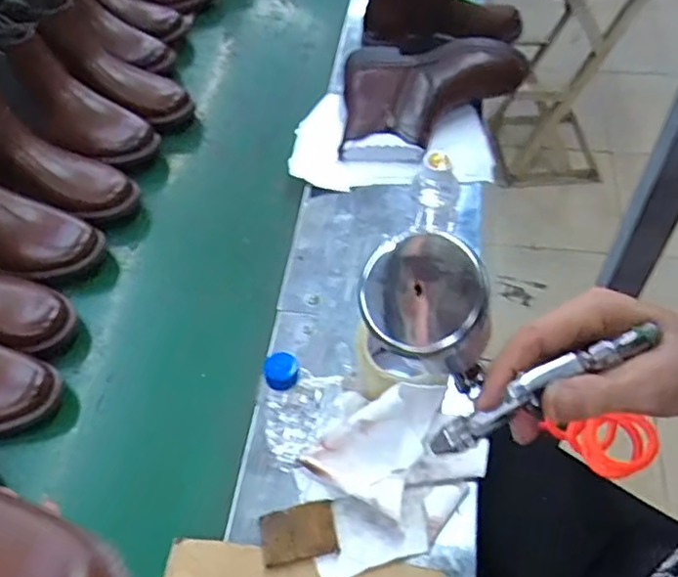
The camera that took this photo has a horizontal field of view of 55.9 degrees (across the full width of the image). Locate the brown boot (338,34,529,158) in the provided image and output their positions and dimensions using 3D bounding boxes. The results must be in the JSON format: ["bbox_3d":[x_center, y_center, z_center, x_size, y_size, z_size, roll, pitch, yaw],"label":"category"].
[{"bbox_3d":[0.131,-0.260,0.895,0.258,0.093,0.163,5,55,8],"label":"brown boot"}]

